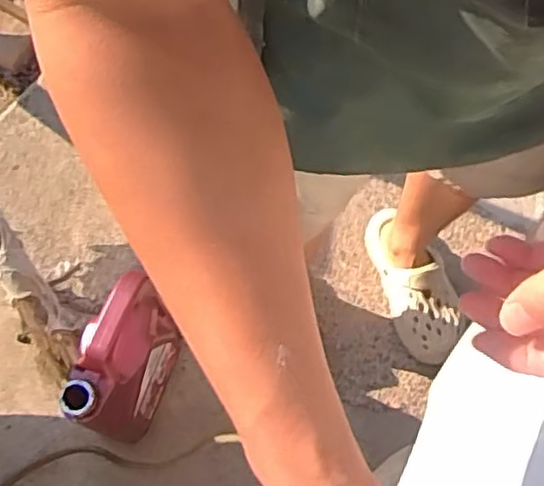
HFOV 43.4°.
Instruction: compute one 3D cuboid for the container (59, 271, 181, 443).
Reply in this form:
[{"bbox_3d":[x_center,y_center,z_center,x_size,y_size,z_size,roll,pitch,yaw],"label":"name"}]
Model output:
[{"bbox_3d":[-0.224,0.182,1.025,0.109,0.244,0.227,16,74,3],"label":"container"}]

